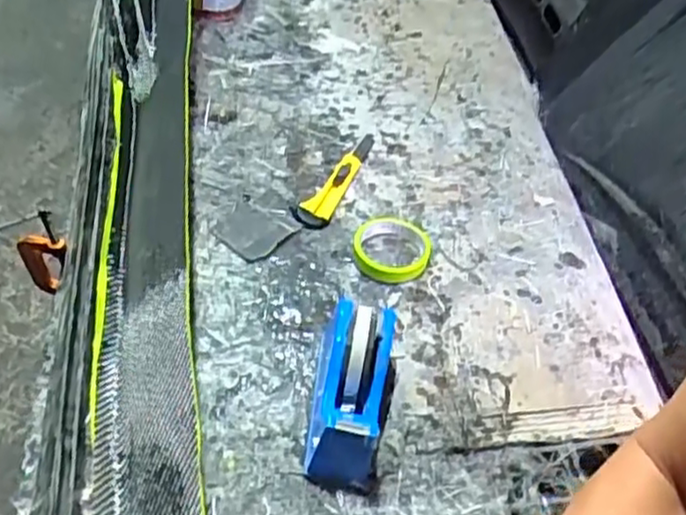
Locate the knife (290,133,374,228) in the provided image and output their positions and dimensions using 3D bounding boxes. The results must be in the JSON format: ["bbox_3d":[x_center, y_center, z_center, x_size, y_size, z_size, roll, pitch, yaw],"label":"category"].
[{"bbox_3d":[-0.002,-0.108,0.926,0.044,0.015,0.194,24,51,14],"label":"knife"}]

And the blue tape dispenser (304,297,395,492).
[{"bbox_3d":[0.011,0.118,0.666,0.075,0.095,0.167,9,49,2],"label":"blue tape dispenser"}]

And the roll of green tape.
[{"bbox_3d":[0.059,-0.014,0.843,0.090,0.020,0.109,15,49,7],"label":"roll of green tape"}]

